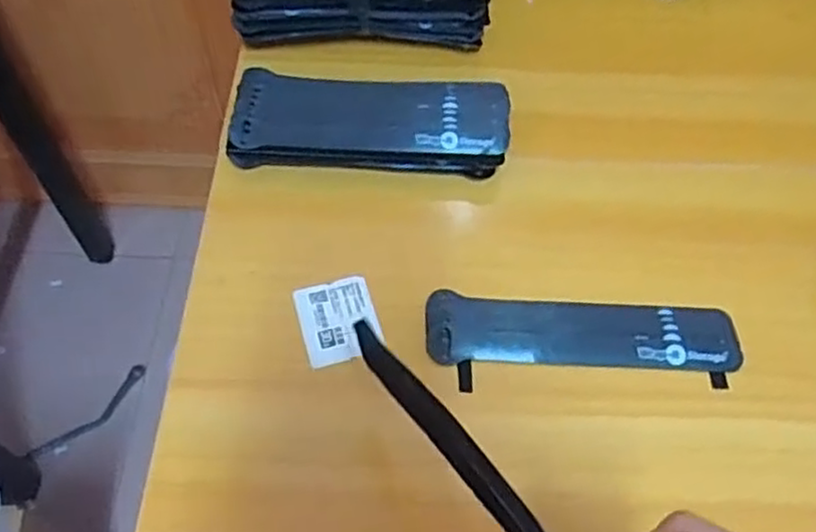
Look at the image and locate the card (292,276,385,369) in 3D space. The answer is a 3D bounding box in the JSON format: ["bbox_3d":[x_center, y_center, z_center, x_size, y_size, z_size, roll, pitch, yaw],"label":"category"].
[{"bbox_3d":[-0.046,0.035,0.473,0.049,0.004,0.058,-14,60,-13],"label":"card"}]

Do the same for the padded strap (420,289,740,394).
[{"bbox_3d":[0.113,0.049,0.464,0.199,0.004,0.060,3,59,1],"label":"padded strap"}]

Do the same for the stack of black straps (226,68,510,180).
[{"bbox_3d":[-0.028,-0.108,0.539,0.201,0.025,0.074,2,58,0],"label":"stack of black straps"}]

